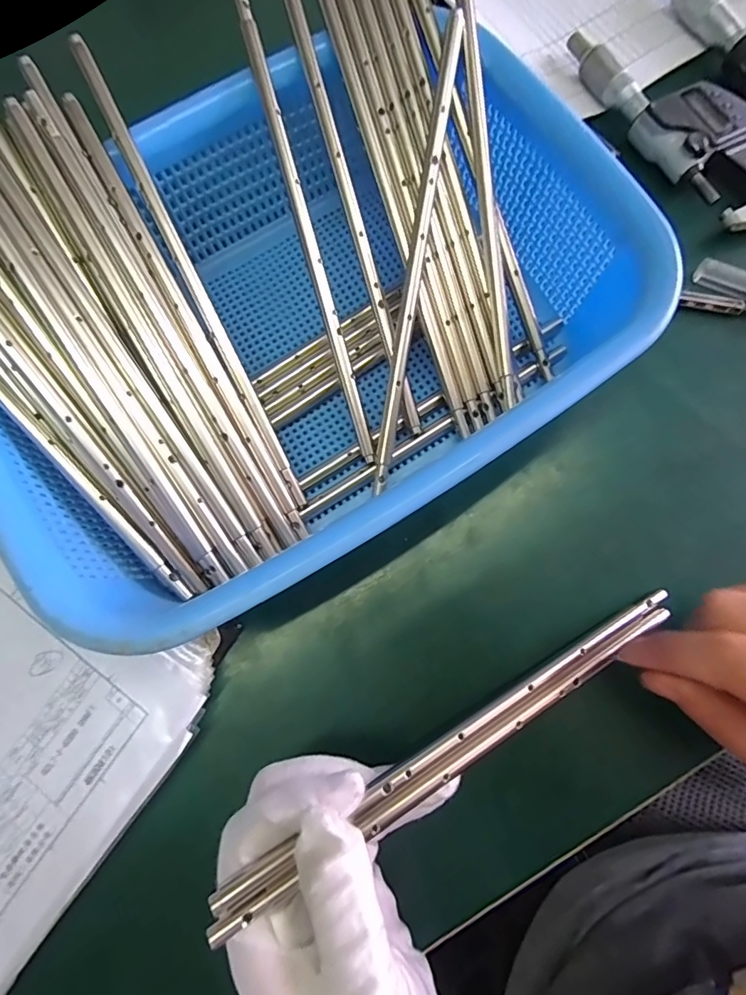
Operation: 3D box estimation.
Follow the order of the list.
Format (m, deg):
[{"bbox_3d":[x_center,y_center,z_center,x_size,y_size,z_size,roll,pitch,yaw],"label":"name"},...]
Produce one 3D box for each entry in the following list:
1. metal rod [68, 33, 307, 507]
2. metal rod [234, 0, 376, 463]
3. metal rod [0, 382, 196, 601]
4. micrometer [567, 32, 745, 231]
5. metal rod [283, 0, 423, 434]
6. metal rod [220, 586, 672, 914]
[{"bbox_3d":[-0.080,-0.095,0.229,0.008,0.005,0.215,-25,99,-4],"label":"metal rod"},{"bbox_3d":[-0.031,-0.122,0.234,0.009,0.005,0.213,-16,98,-2],"label":"metal rod"},{"bbox_3d":[-0.150,-0.038,0.211,0.009,0.005,0.213,-40,100,-7],"label":"metal rod"},{"bbox_3d":[0.176,-0.216,0.284,0.051,0.018,0.157,-38,80,-7],"label":"micrometer"},{"bbox_3d":[-0.010,-0.135,0.233,0.008,0.008,0.213,-18,98,-3],"label":"metal rod"},{"bbox_3d":[0.044,0.087,0.195,0.217,0.004,0.007,-24,78,-22],"label":"metal rod"}]

